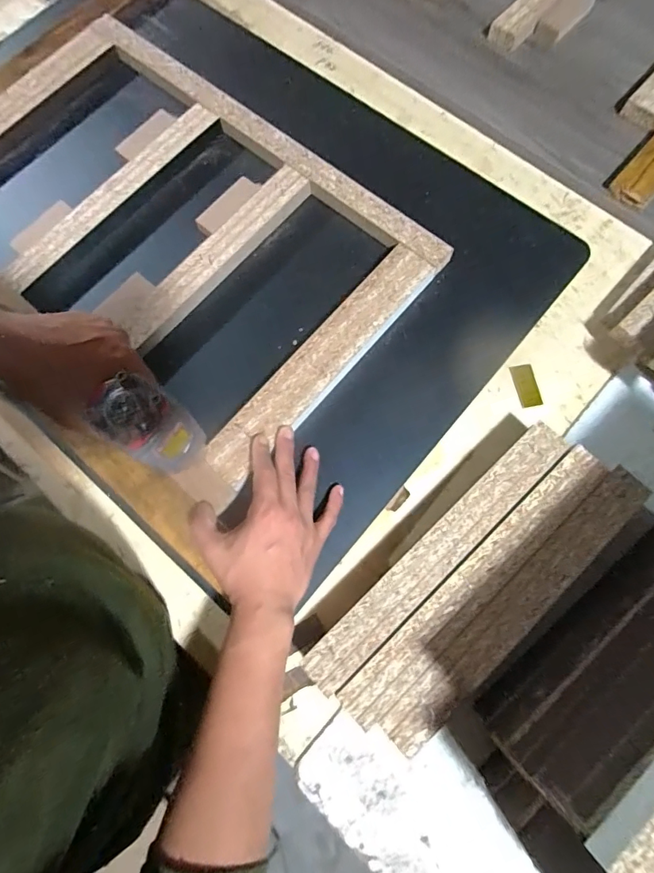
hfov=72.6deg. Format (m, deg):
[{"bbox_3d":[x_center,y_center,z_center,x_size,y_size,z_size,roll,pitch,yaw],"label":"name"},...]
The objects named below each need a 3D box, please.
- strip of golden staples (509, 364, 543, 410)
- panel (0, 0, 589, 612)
[{"bbox_3d":[0.213,-0.054,0.474,0.024,0.004,0.046,-13,76,-1],"label":"strip of golden staples"},{"bbox_3d":[-0.148,-0.257,0.529,0.757,0.049,0.565,40,79,11],"label":"panel"}]

